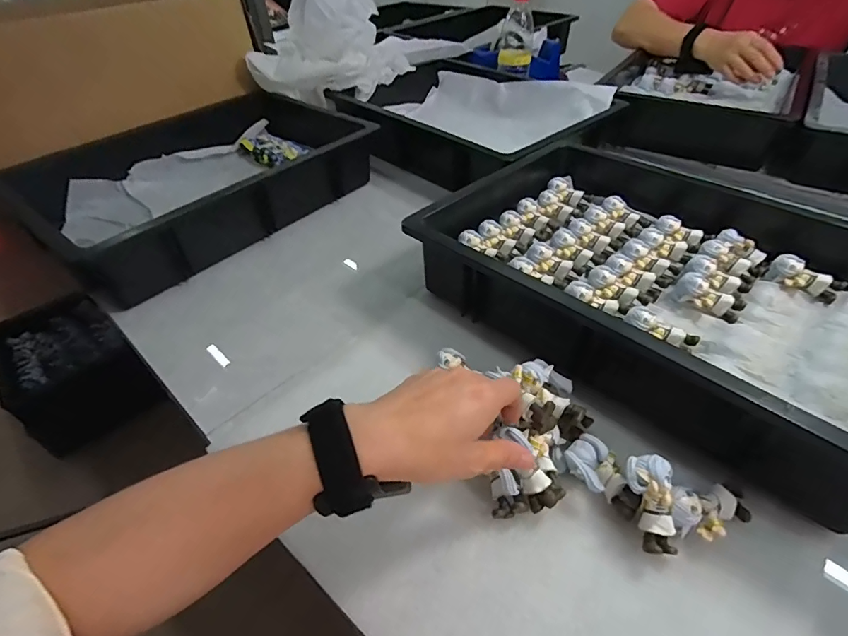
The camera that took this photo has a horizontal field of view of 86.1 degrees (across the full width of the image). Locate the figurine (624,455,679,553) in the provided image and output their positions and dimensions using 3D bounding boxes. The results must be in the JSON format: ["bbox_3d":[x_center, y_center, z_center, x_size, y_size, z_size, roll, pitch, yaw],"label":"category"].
[{"bbox_3d":[0.158,0.126,0.307,0.027,0.023,0.061,-2,77,0],"label":"figurine"}]

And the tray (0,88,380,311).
[{"bbox_3d":[-0.323,-0.204,0.668,0.307,0.088,0.431,26,50,28],"label":"tray"}]

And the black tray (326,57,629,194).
[{"bbox_3d":[0.085,-0.347,0.825,0.325,0.142,0.452,-35,51,-30],"label":"black tray"}]

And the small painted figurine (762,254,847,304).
[{"bbox_3d":[0.391,-0.039,0.469,0.028,0.026,0.063,-34,54,-27],"label":"small painted figurine"}]

